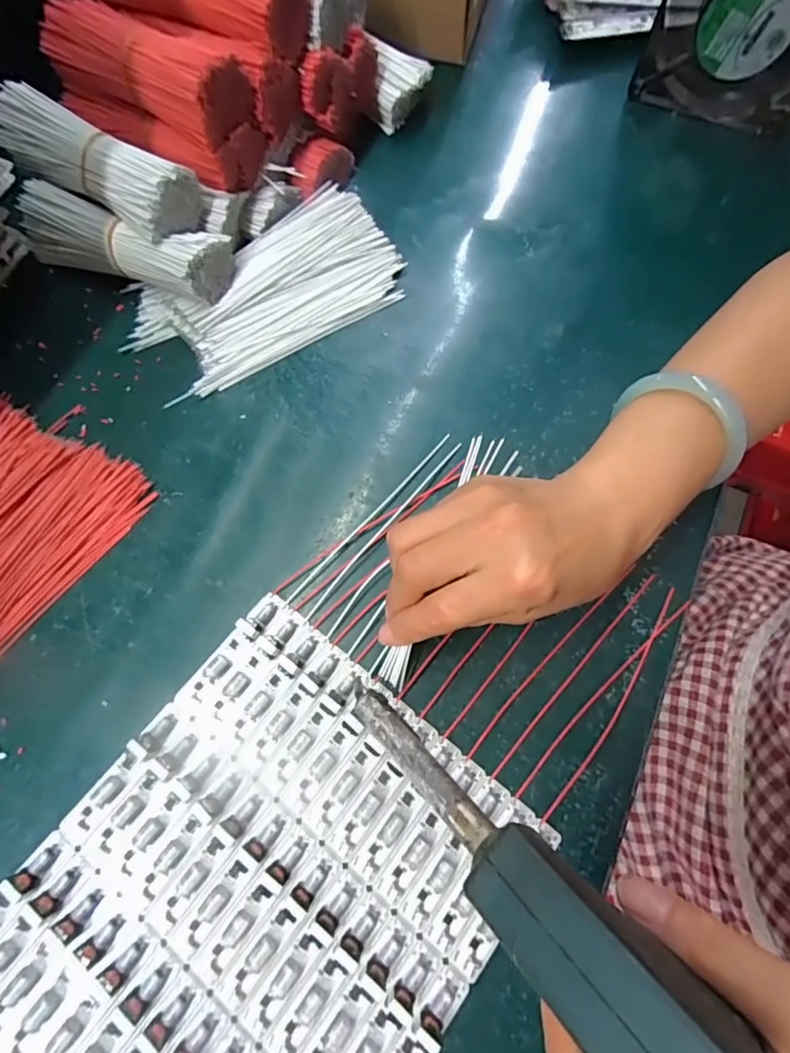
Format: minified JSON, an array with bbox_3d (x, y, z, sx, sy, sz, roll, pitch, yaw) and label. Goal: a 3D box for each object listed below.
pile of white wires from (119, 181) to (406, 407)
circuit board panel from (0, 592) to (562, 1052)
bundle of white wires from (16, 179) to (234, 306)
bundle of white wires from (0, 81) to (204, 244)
[{"bbox_3d":[-0.089,-0.161,0.346,0.181,0.021,0.098,-33,75,-11],"label":"pile of white wires"},{"bbox_3d":[-0.085,0.199,0.227,0.188,0.011,0.288,37,74,11],"label":"circuit board panel"},{"bbox_3d":[-0.179,-0.186,0.334,0.151,0.037,0.045,20,72,6],"label":"bundle of white wires"},{"bbox_3d":[-0.194,-0.235,0.330,0.152,0.036,0.044,35,74,10],"label":"bundle of white wires"}]

